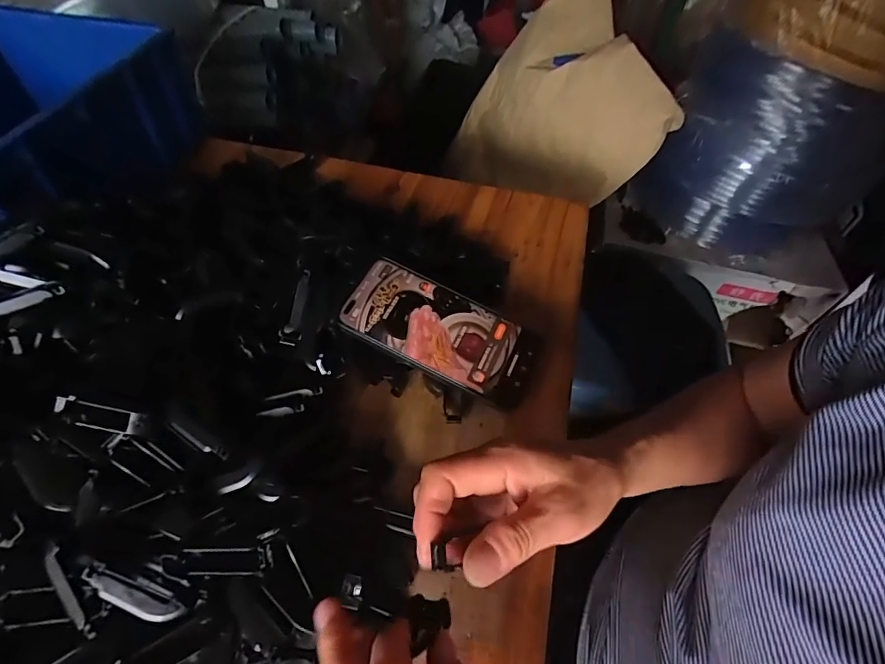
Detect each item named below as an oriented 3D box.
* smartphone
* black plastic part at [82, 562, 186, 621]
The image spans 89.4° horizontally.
[{"bbox_3d":[0.000,-0.003,0.371,0.158,0.006,0.078,26,61,3],"label":"smartphone"},{"bbox_3d":[-0.161,0.136,0.232,0.051,0.005,0.015,28,55,-3],"label":"black plastic part"}]

